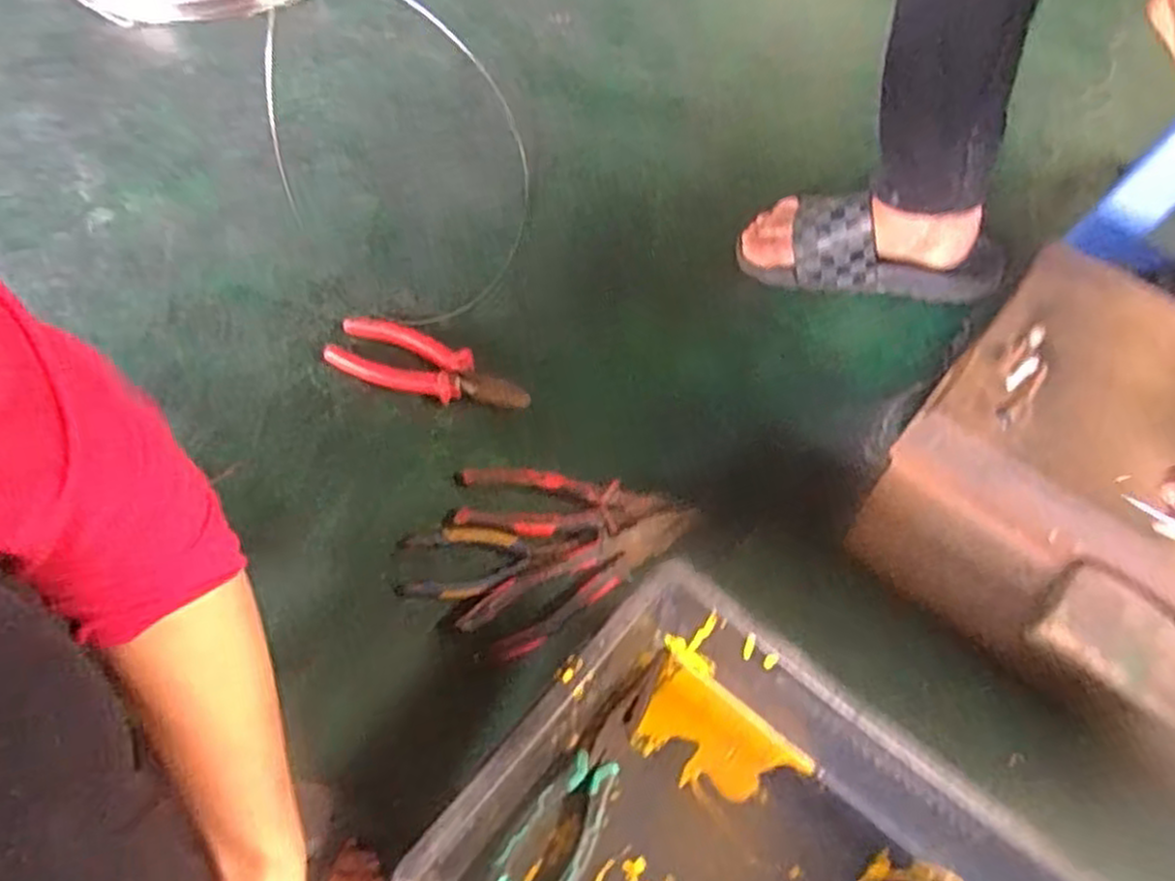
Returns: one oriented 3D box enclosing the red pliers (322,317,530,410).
[{"bbox_3d":[-0.142,-0.064,0.690,0.187,0.028,0.055,20,60,8],"label":"red pliers"}]

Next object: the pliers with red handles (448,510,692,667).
[{"bbox_3d":[-0.002,0.102,0.594,0.195,0.019,0.051,-28,65,-20],"label":"pliers with red handles"}]

